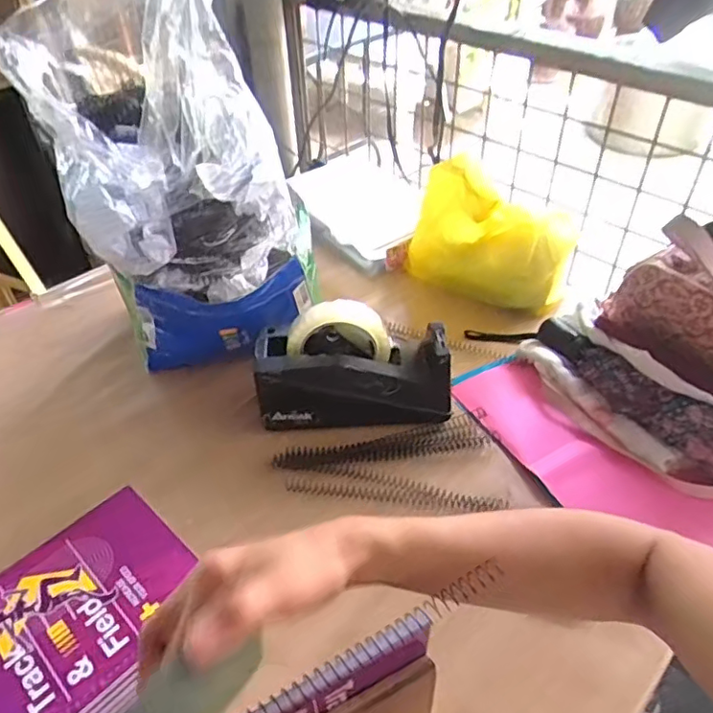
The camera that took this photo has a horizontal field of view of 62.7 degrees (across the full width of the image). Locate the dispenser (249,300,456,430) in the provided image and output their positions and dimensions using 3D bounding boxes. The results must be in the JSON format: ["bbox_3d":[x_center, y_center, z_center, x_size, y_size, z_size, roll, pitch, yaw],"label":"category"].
[{"bbox_3d":[-0.001,0.011,0.621,0.201,0.120,0.079,0,43,2],"label":"dispenser"}]

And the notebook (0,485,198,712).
[{"bbox_3d":[-0.233,0.210,0.469,0.151,0.006,0.200,31,52,32],"label":"notebook"}]

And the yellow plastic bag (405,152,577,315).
[{"bbox_3d":[0.163,-0.150,0.755,0.212,0.190,0.077,18,47,20],"label":"yellow plastic bag"}]

